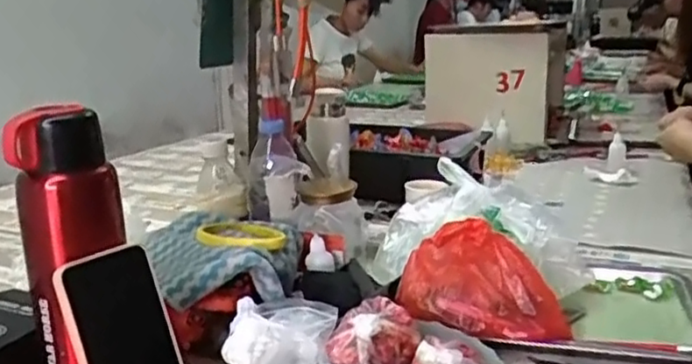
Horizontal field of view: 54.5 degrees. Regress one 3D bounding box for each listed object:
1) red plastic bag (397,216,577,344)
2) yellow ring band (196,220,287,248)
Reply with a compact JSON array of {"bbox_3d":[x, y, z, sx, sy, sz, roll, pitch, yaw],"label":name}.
[{"bbox_3d":[0.131,0.090,0.653,0.163,0.092,0.061,5,16,22],"label":"red plastic bag"},{"bbox_3d":[-0.115,0.060,0.734,0.089,0.016,0.103,-5,15,-17],"label":"yellow ring band"}]

